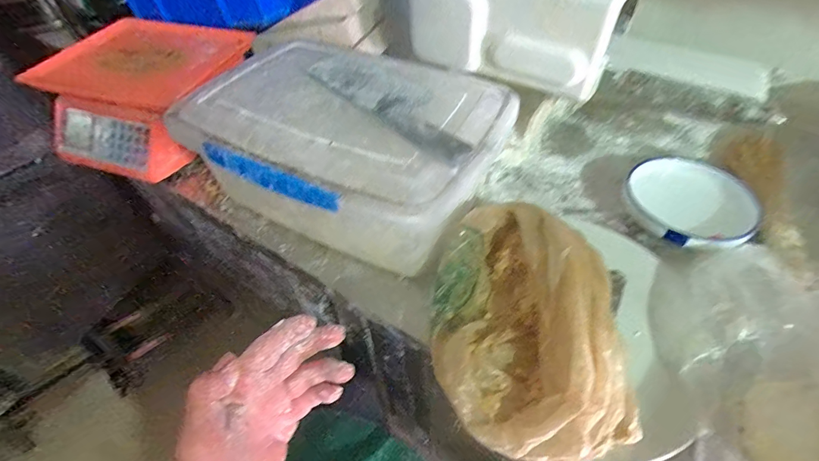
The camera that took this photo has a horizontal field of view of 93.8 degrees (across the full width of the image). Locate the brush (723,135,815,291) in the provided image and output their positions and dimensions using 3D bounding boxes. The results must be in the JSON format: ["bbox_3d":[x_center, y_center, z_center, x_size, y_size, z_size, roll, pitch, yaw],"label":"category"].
[{"bbox_3d":[0.507,-0.033,0.536,0.068,0.049,0.283,14,53,15],"label":"brush"}]

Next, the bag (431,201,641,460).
[{"bbox_3d":[0.112,0.095,0.393,0.169,0.087,0.245,-2,50,2],"label":"bag"}]

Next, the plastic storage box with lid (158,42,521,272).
[{"bbox_3d":[-0.094,-0.117,0.532,0.417,0.166,0.275,18,54,18],"label":"plastic storage box with lid"}]

